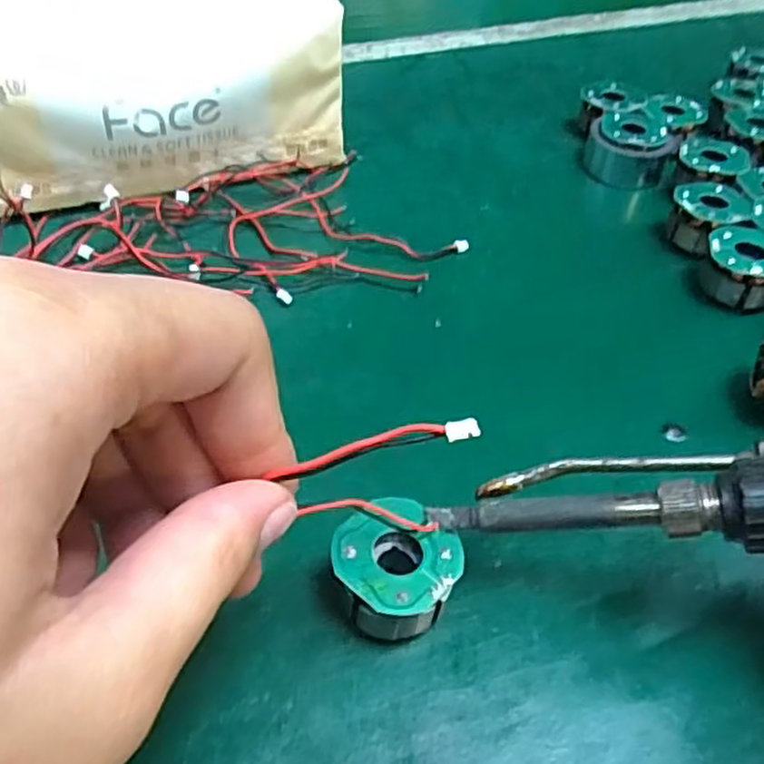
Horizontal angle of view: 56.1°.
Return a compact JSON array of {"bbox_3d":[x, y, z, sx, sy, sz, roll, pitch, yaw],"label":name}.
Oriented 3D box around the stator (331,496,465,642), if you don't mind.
[{"bbox_3d":[0.002,0.050,0.182,0.030,0.022,0.034,37,55,25],"label":"stator"}]

